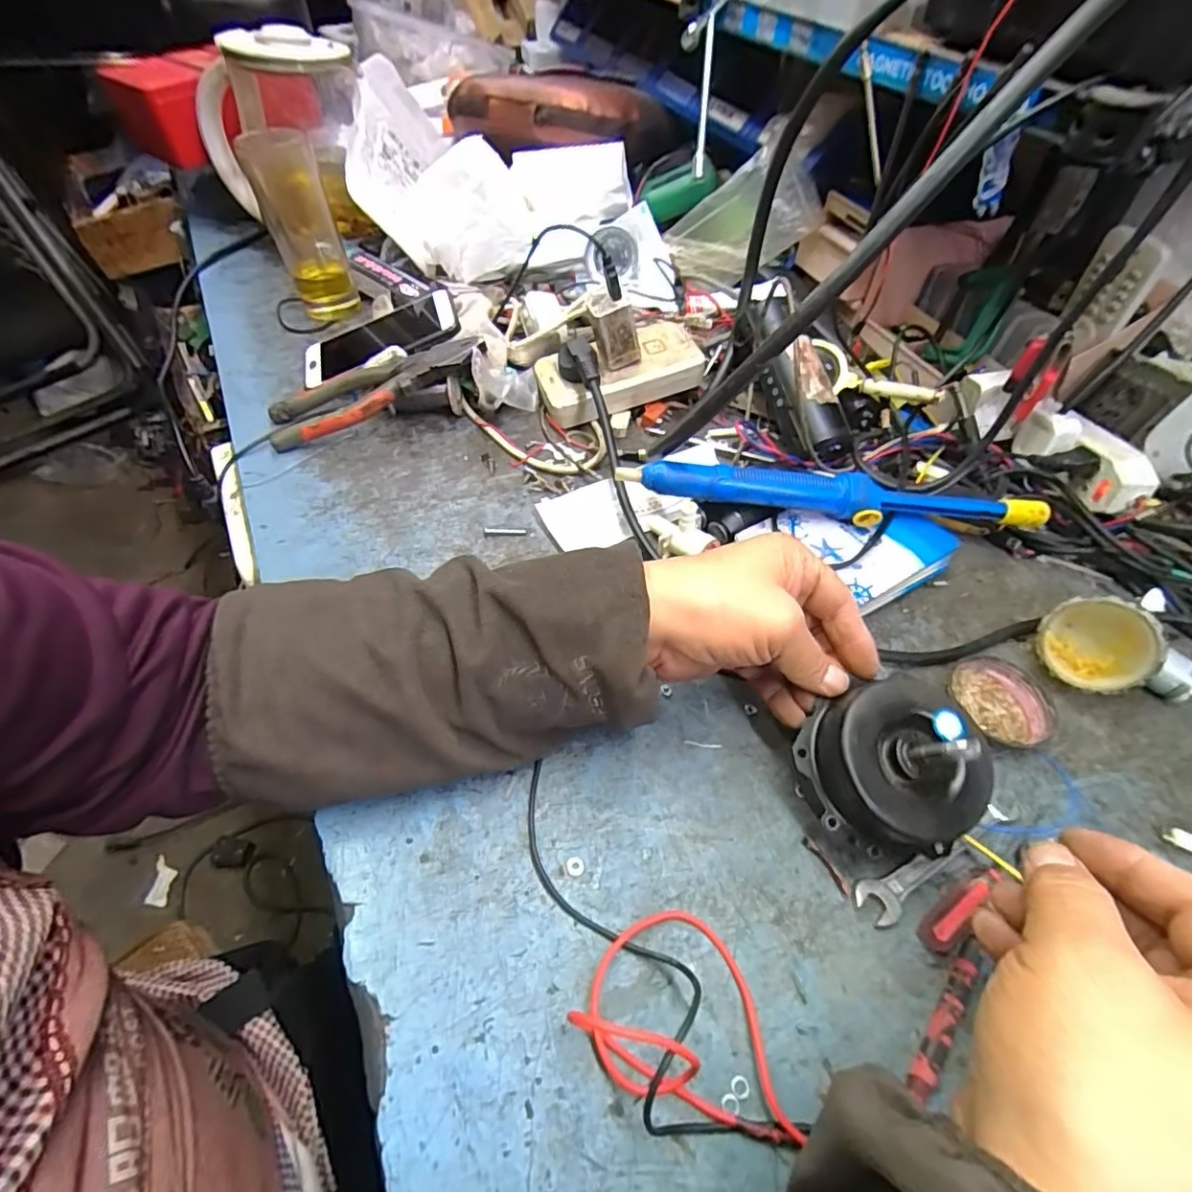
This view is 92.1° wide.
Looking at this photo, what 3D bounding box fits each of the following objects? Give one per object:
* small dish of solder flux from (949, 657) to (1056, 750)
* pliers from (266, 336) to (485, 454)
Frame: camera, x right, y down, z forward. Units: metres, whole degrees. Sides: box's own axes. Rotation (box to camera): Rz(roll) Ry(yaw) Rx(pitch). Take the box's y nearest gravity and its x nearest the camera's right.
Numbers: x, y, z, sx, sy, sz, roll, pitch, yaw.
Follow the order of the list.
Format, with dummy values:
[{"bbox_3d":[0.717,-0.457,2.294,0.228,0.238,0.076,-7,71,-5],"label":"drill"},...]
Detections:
[{"bbox_3d":[0.264,0.069,0.374,0.048,0.017,0.060,-19,55,-17],"label":"small dish of solder flux"},{"bbox_3d":[-0.193,-0.182,0.498,0.185,0.017,0.060,-24,55,1],"label":"pliers"}]

